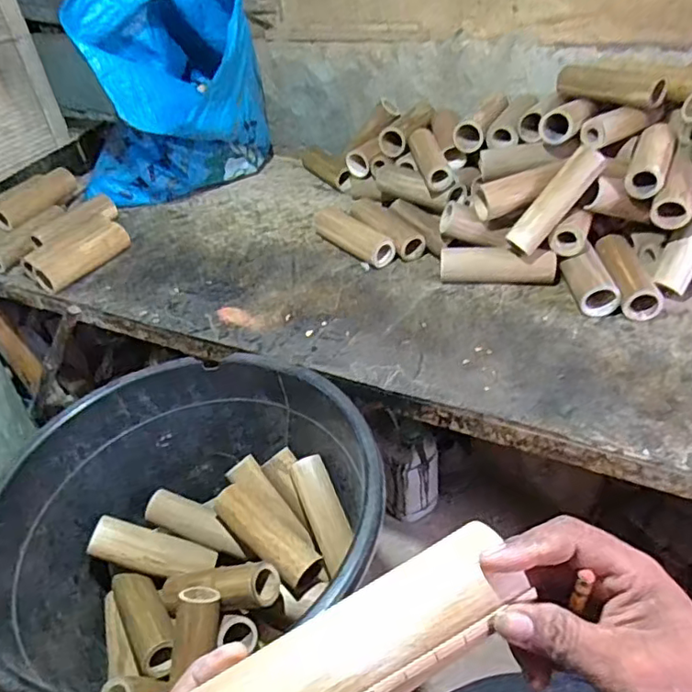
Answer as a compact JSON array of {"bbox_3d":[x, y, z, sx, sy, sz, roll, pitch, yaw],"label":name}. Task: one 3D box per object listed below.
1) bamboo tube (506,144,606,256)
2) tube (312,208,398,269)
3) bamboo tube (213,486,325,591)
[{"bbox_3d":[0.325,-0.224,0.894,0.182,0.047,0.045,-53,42,13],"label":"bamboo tube"},{"bbox_3d":[0.001,-0.212,1.075,0.059,0.053,0.222,-27,43,-24],"label":"tube"},{"bbox_3d":[-0.107,0.267,0.821,0.077,0.059,0.186,-32,45,-29],"label":"bamboo tube"}]

